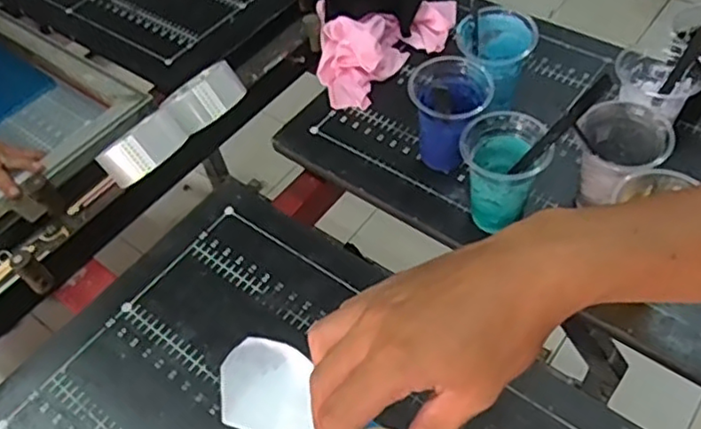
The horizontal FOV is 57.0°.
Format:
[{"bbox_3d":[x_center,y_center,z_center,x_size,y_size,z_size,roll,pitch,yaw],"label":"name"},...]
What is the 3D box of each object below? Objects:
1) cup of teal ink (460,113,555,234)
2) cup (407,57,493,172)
[{"bbox_3d":[0.159,-0.049,0.680,0.084,0.111,0.085,-3,52,4],"label":"cup of teal ink"},{"bbox_3d":[0.111,-0.106,0.734,0.082,0.117,0.095,10,55,14],"label":"cup"}]

